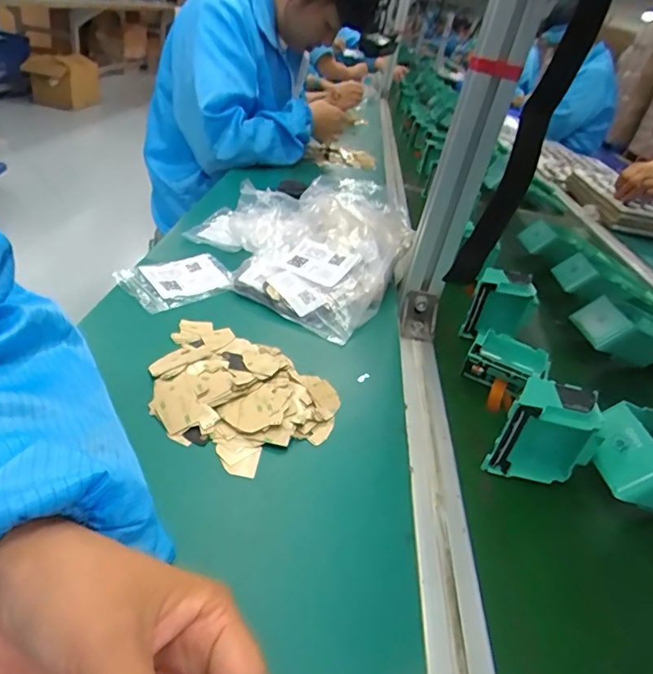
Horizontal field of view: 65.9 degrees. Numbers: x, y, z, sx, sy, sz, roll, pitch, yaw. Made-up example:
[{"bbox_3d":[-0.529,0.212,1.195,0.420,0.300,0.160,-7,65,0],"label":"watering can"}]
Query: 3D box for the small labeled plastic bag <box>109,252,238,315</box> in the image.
[{"bbox_3d":[-0.161,-0.062,0.543,0.109,0.011,0.077,-25,53,-37],"label":"small labeled plastic bag"}]

